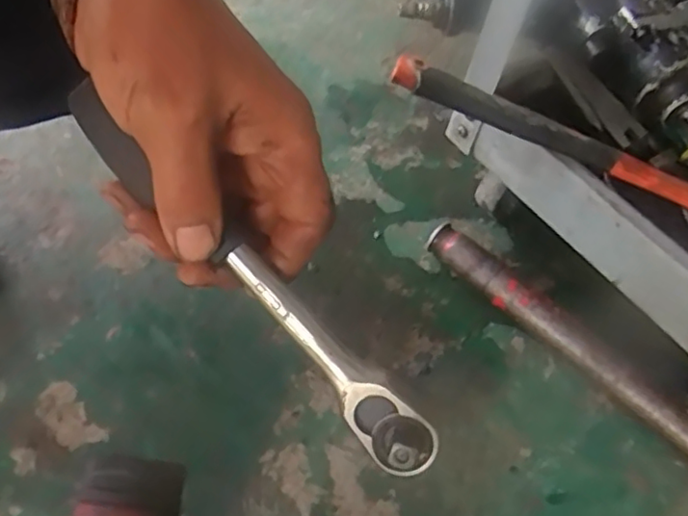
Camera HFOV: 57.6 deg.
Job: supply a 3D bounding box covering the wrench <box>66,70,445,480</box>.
[{"bbox_3d":[-0.035,0.011,0.240,0.195,0.017,0.022,46,60,-4],"label":"wrench"}]

